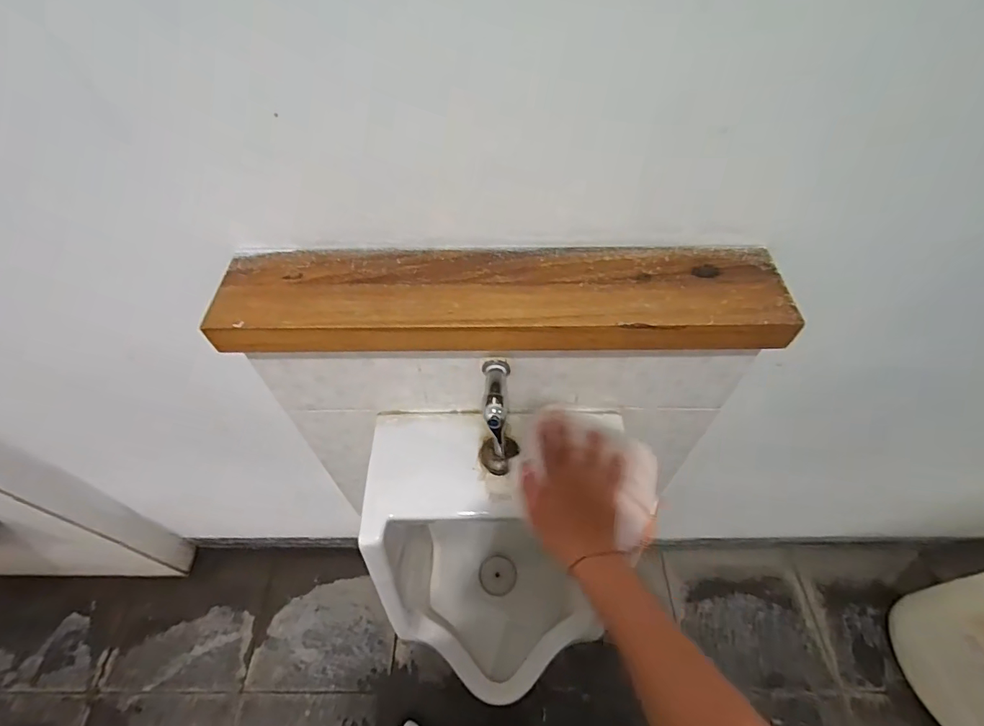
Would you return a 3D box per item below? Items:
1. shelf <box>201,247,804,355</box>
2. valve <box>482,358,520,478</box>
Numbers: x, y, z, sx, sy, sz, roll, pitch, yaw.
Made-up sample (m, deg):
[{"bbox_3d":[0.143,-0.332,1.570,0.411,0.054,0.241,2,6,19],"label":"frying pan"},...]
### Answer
[{"bbox_3d":[0.010,-0.069,0.497,0.574,0.045,0.127,1,54,1],"label":"shelf"},{"bbox_3d":[0.009,0.066,0.562,0.042,0.105,0.099,0,54,1],"label":"valve"}]

